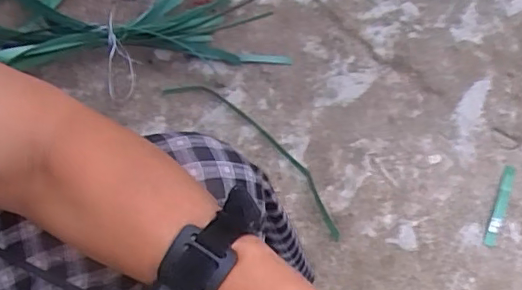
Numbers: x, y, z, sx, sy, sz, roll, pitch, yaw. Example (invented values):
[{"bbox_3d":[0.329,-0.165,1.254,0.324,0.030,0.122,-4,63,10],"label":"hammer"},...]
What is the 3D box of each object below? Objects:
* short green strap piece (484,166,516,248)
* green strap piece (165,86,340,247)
[{"bbox_3d":[0.389,0.097,0.909,0.019,0.006,0.154,25,60,10],"label":"short green strap piece"},{"bbox_3d":[-0.003,0.007,0.938,0.386,0.011,0.069,40,68,17],"label":"green strap piece"}]

